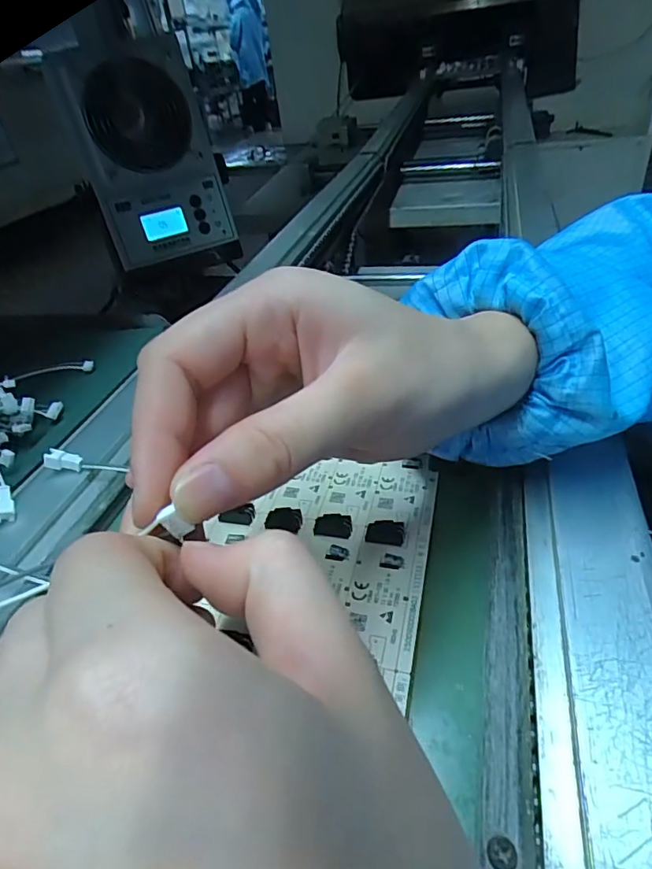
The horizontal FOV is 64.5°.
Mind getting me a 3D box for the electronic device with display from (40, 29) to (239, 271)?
[{"bbox_3d":[-0.210,-0.329,0.620,0.160,0.210,0.075,-20,39,-18],"label":"electronic device with display"}]

